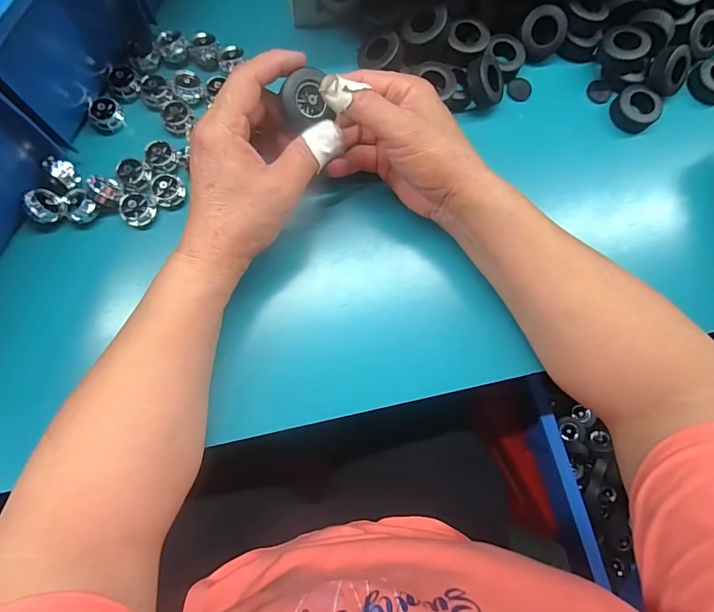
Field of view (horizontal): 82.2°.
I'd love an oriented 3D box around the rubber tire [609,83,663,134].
[{"bbox_3d":[0.242,-0.171,0.354,0.035,0.017,0.038,1,82,-6],"label":"rubber tire"}]

